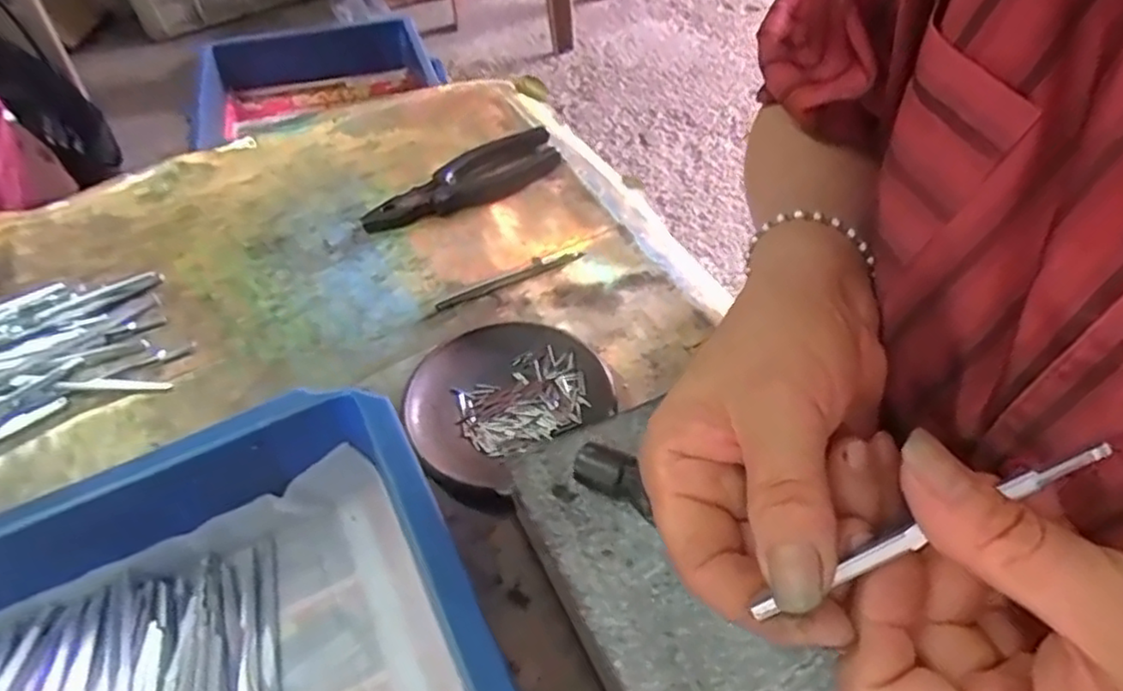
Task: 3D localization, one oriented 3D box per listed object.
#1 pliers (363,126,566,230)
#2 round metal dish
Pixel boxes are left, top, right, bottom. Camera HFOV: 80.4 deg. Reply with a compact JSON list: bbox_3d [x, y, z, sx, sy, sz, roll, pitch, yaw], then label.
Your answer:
[{"bbox_3d":[-0.074,-0.123,0.503,0.156,0.020,0.044,-26,51,-17],"label":"pliers"},{"bbox_3d":[-0.032,0.028,0.371,0.107,0.016,0.091,-36,55,-25],"label":"round metal dish"}]

